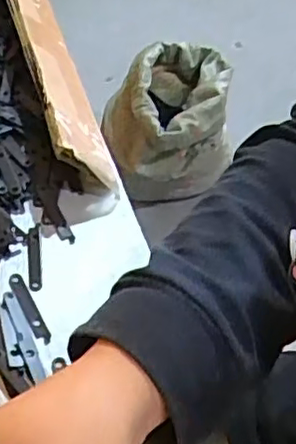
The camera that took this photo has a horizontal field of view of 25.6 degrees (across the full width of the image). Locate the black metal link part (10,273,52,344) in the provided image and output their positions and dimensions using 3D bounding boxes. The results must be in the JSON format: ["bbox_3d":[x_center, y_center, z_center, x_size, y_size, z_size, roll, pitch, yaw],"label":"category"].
[{"bbox_3d":[-0.074,0.053,0.405,0.010,0.004,0.056,-20,54,-18],"label":"black metal link part"}]

